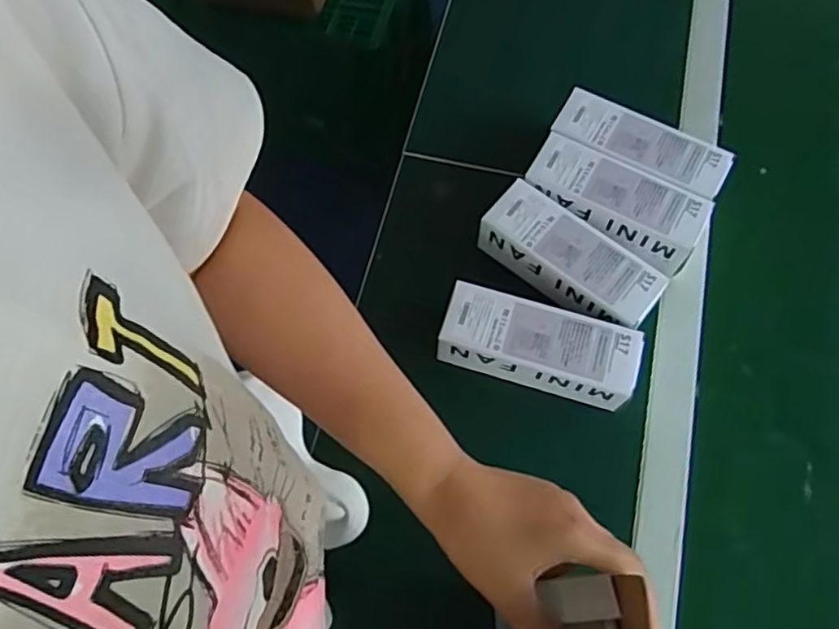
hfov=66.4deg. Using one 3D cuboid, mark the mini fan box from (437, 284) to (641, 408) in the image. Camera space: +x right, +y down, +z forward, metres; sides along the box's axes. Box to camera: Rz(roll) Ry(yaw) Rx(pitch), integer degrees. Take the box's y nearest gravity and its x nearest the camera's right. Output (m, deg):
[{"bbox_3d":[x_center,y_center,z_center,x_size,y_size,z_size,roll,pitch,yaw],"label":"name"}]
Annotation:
[{"bbox_3d":[0.107,0.031,0.591,0.173,0.056,0.069,16,68,8],"label":"mini fan box"}]

